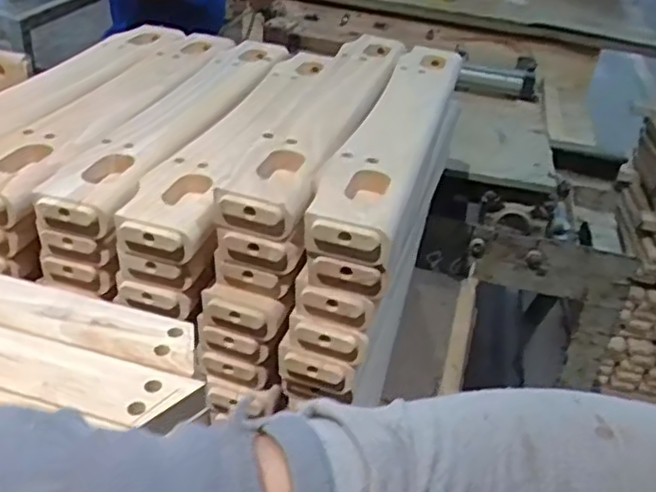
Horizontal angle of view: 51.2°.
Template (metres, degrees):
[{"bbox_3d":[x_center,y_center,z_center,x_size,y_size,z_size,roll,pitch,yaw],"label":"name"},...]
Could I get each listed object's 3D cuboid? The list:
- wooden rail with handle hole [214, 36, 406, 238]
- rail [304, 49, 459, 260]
[{"bbox_3d":[0.005,-0.137,0.695,0.075,0.033,0.459,13,33,9],"label":"wooden rail with handle hole"},{"bbox_3d":[0.076,-0.125,0.687,0.067,0.034,0.494,13,33,10],"label":"rail"}]

